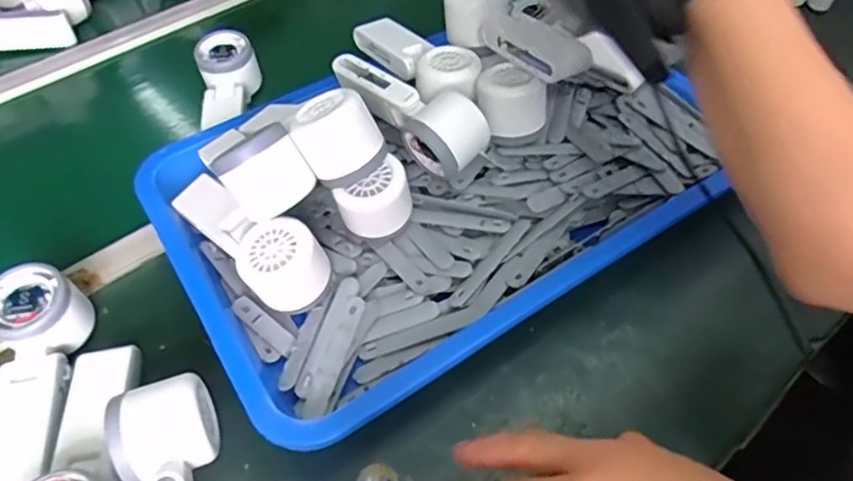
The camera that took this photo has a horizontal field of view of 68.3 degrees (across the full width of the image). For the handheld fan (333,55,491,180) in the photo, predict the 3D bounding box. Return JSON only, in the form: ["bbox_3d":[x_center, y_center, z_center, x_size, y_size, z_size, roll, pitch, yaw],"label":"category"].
[{"bbox_3d":[-0.021,-0.115,0.553,0.058,0.059,0.153,-29,52,-19],"label":"handheld fan"}]

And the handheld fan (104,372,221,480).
[{"bbox_3d":[-0.144,0.161,0.358,0.051,0.062,0.156,-16,49,-9],"label":"handheld fan"}]

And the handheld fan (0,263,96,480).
[{"bbox_3d":[-0.268,0.098,0.427,0.055,0.044,0.167,-11,61,-4],"label":"handheld fan"}]

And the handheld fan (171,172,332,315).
[{"bbox_3d":[-0.138,-0.007,0.482,0.055,0.051,0.161,-38,55,-25],"label":"handheld fan"}]

